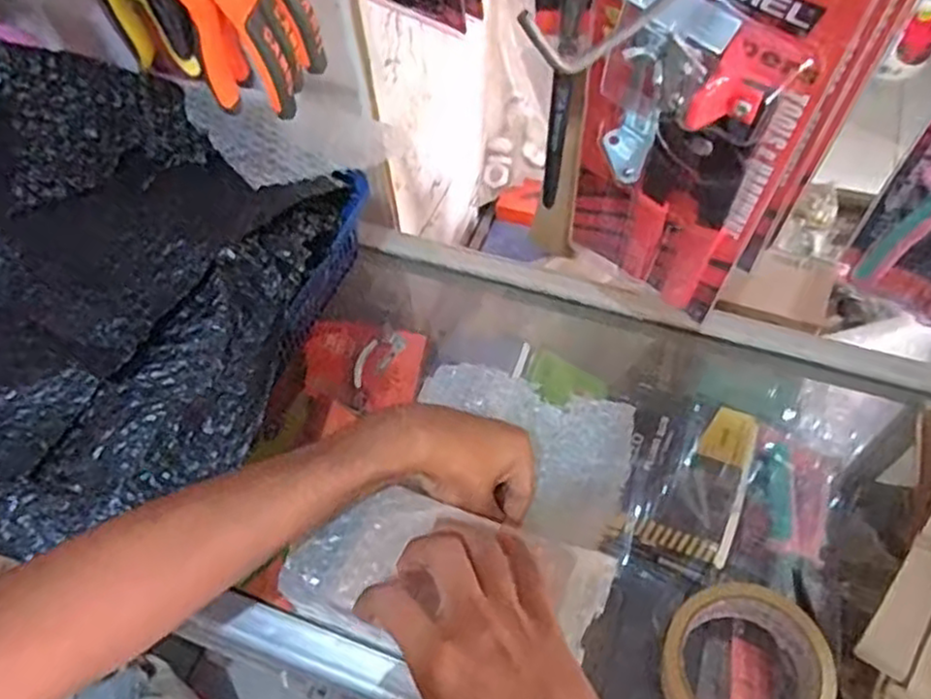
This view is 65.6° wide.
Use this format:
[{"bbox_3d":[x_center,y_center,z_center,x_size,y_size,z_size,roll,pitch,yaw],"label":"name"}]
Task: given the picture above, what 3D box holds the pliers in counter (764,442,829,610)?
[{"bbox_3d":[0.302,0.158,0.652,0.056,0.016,0.145,6,59,9],"label":"pliers in counter"}]

